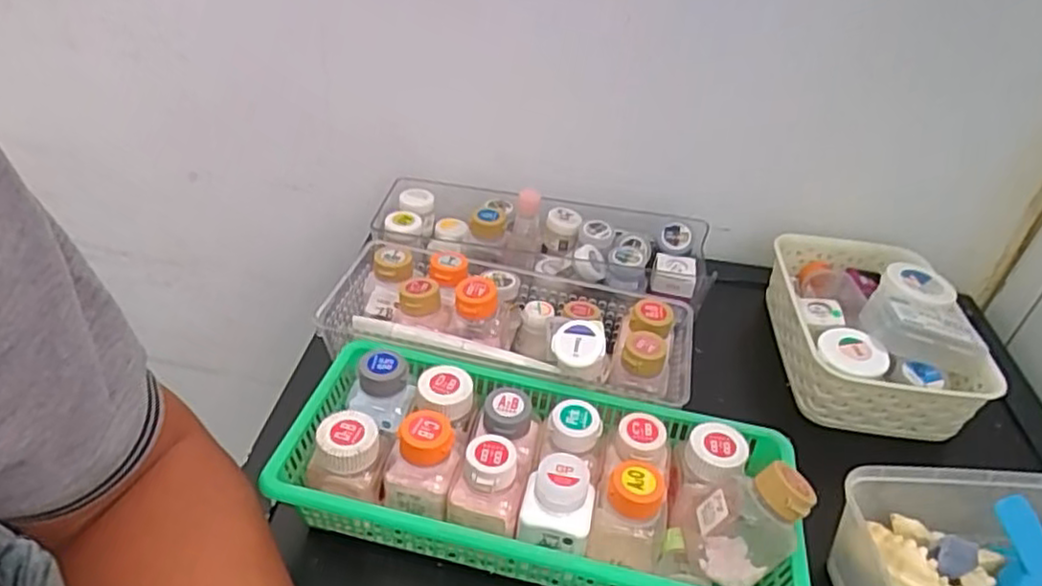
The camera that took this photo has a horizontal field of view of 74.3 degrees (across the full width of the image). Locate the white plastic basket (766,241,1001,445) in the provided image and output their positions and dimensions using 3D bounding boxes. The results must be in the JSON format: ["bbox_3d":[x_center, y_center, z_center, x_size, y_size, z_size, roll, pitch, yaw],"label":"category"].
[{"bbox_3d":[0.289,0.030,0.583,0.135,0.060,0.197,7,36,0],"label":"white plastic basket"}]

